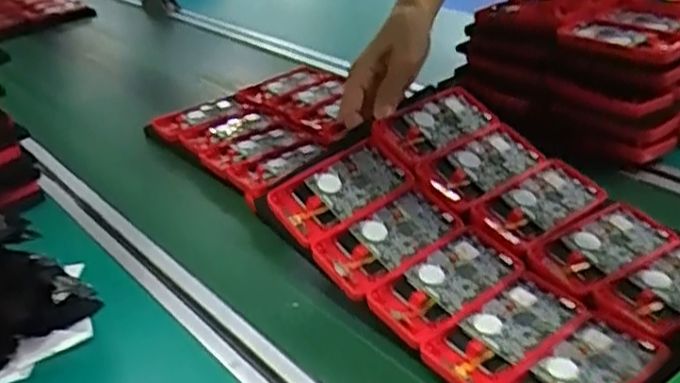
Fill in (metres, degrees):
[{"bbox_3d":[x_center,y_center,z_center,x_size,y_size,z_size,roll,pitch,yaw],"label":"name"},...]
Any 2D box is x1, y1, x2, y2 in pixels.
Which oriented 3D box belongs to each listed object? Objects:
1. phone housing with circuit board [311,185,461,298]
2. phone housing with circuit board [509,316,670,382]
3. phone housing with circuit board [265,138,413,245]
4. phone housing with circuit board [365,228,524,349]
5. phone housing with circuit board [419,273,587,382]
[{"bbox_3d":[0.038,0.040,0.611,0.128,0.010,0.065,-29,54,-32],"label":"phone housing with circuit board"},{"bbox_3d":[0.165,0.127,0.498,0.127,0.014,0.060,-26,36,-30],"label":"phone housing with circuit board"},{"bbox_3d":[-0.002,-0.003,0.638,0.124,0.009,0.066,-32,58,-29],"label":"phone housing with circuit board"},{"bbox_3d":[0.086,0.072,0.579,0.125,0.013,0.062,-26,36,-30],"label":"phone housing with circuit board"},{"bbox_3d":[0.123,0.104,0.536,0.126,0.012,0.066,-26,36,-29],"label":"phone housing with circuit board"}]

